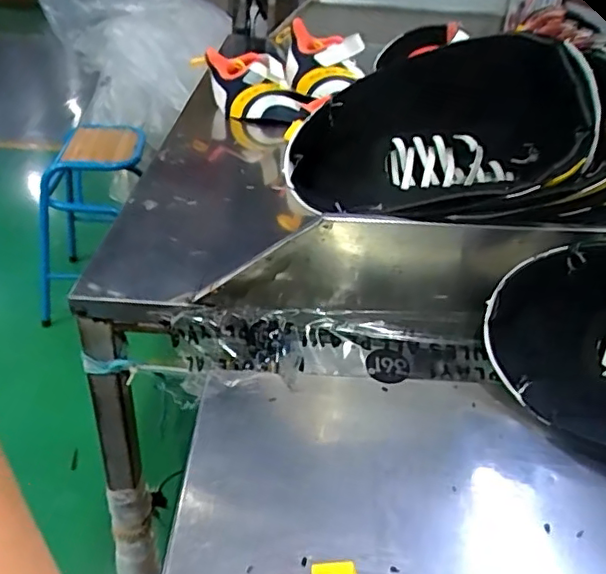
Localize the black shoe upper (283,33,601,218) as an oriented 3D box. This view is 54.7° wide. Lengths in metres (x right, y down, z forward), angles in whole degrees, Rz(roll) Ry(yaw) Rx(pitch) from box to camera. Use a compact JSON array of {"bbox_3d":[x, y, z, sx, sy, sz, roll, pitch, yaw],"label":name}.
[{"bbox_3d":[0.099,-0.119,0.440,0.218,0.114,0.117,6,33,2],"label":"black shoe upper"}]

